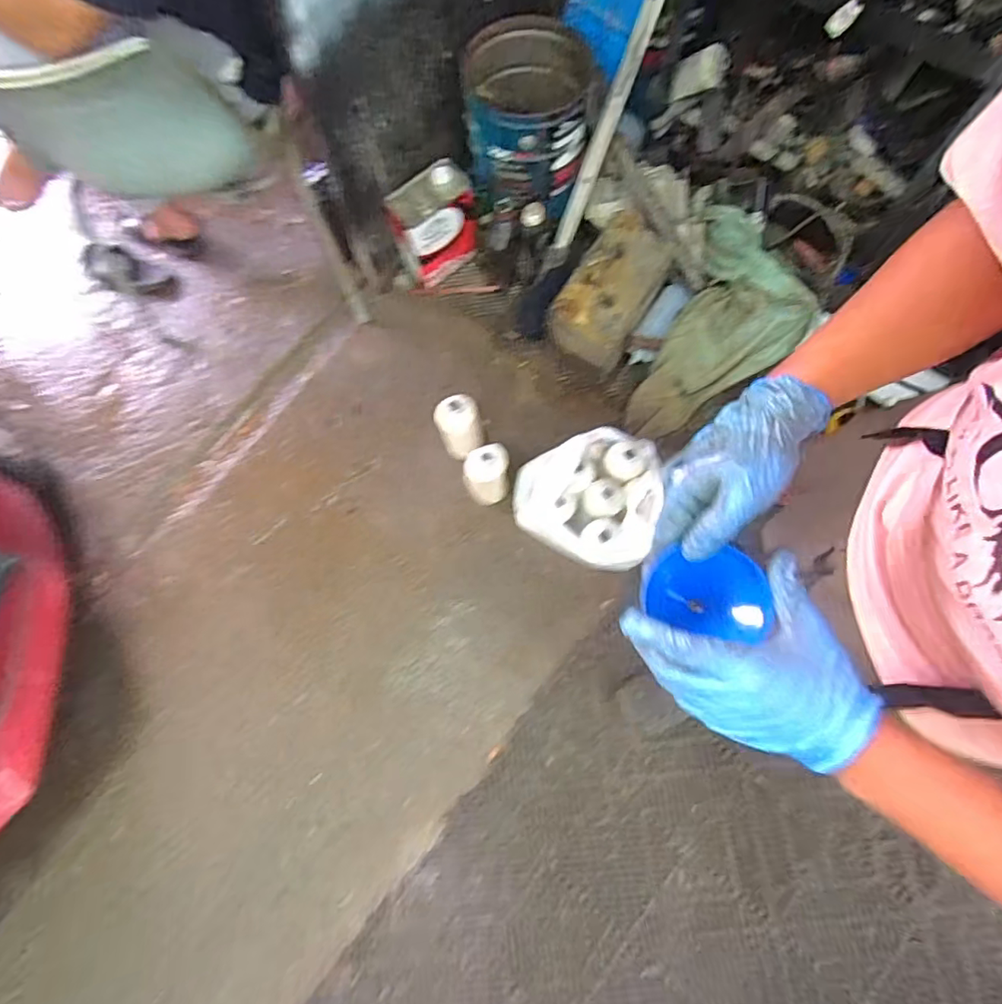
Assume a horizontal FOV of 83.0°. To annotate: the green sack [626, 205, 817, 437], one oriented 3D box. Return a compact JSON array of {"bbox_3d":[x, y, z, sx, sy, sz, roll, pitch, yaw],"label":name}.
[{"bbox_3d":[0.513,-0.393,1.278,0.308,0.076,0.548,22,92,22],"label":"green sack"}]

